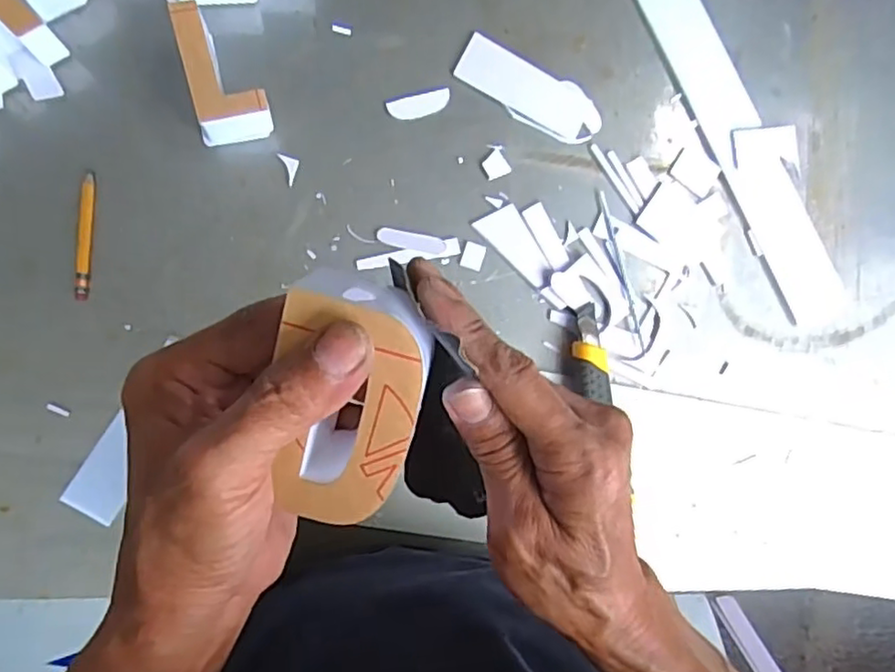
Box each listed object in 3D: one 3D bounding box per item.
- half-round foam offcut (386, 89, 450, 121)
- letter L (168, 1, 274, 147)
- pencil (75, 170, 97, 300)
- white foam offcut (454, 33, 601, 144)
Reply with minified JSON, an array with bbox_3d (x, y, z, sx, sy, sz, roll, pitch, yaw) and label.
[{"bbox_3d":[-0.021,-0.180,0.501,0.050,0.004,0.019,-15,91,-9],"label":"half-round foam offcut"},{"bbox_3d":[-0.158,-0.185,0.457,0.049,0.045,0.082,-13,91,-9],"label":"letter L"},{"bbox_3d":[-0.257,-0.071,0.459,0.009,0.010,0.090,4,88,-9],"label":"pencil"},{"bbox_3d":[0.066,-0.193,0.514,0.119,0.006,0.049,24,85,-8],"label":"white foam offcut"}]

